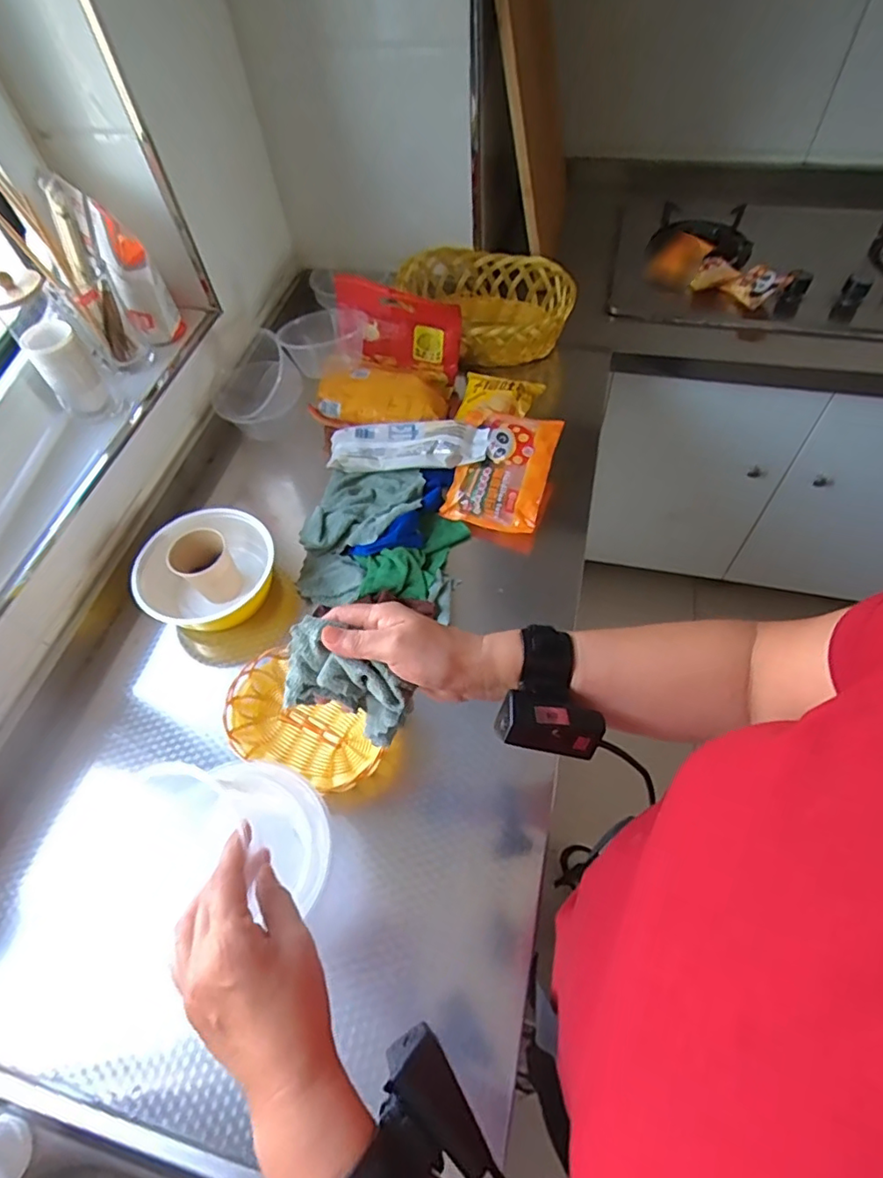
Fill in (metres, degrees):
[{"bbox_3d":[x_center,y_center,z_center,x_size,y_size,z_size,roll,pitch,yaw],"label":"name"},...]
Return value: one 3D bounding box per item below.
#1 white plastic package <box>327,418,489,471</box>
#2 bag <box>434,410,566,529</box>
[{"bbox_3d":[-0.050,-0.207,0.838,0.228,0.052,0.060,4,59,7],"label":"white plastic package"},{"bbox_3d":[0.082,-0.166,0.806,0.130,0.033,0.172,15,81,11],"label":"bag"}]

